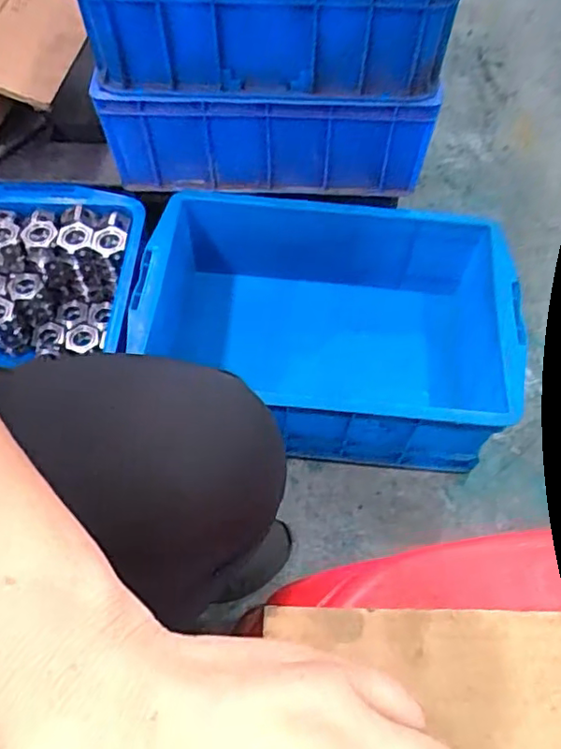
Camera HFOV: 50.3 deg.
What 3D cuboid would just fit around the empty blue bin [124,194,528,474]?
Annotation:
[{"bbox_3d":[0.058,-0.052,0.786,0.449,0.174,0.295,5,60,2],"label":"empty blue bin"}]

